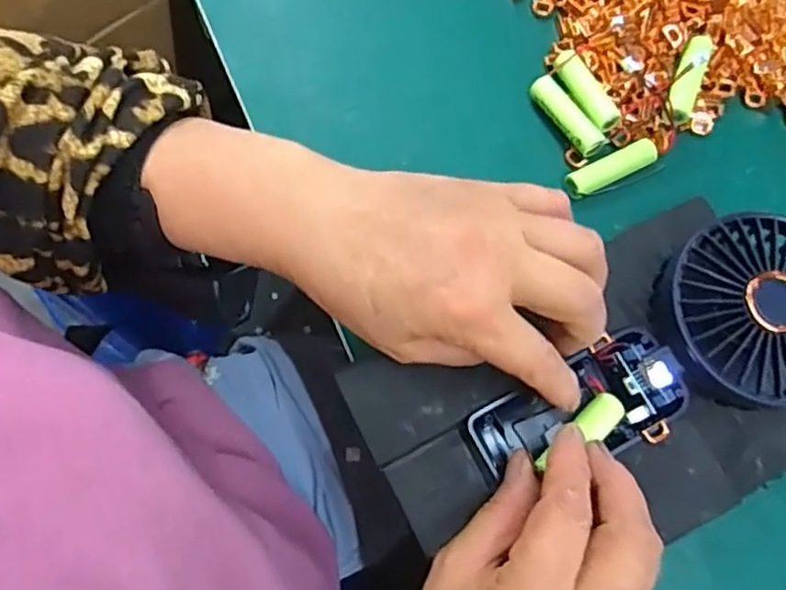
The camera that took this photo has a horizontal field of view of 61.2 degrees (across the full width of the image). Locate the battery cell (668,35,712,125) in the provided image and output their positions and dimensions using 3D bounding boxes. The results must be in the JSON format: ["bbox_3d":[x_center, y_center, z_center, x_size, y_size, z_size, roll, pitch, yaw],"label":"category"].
[{"bbox_3d":[0.161,-0.117,0.364,0.015,0.012,0.051,18,76,4],"label":"battery cell"}]

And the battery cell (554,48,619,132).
[{"bbox_3d":[0.103,-0.110,0.362,0.015,0.014,0.050,-27,73,-7],"label":"battery cell"}]

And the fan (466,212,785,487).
[{"bbox_3d":[0.121,0.029,0.302,0.179,0.032,0.081,-27,77,3],"label":"fan"}]

